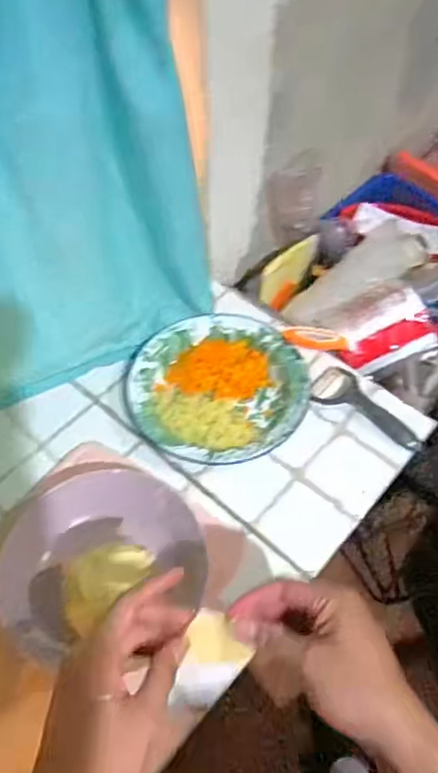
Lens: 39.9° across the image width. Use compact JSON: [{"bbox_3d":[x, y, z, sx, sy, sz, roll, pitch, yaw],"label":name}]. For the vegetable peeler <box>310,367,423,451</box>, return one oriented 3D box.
[{"bbox_3d":[0.181,0.024,0.724,0.142,0.018,0.052,29,60,18],"label":"vegetable peeler"}]

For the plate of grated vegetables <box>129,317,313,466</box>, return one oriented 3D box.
[{"bbox_3d":[-0.001,0.001,0.731,0.207,0.027,0.203,0,55,-1],"label":"plate of grated vegetables"}]

